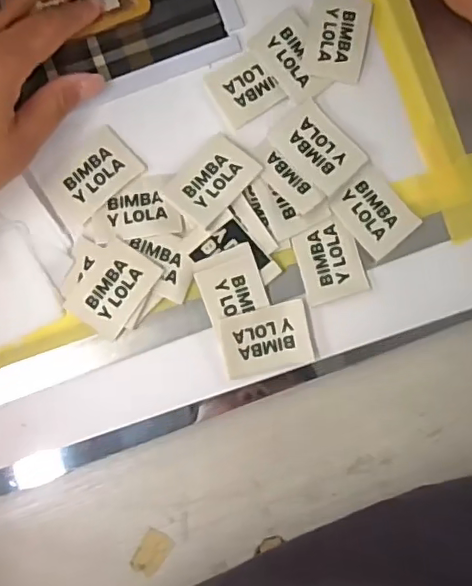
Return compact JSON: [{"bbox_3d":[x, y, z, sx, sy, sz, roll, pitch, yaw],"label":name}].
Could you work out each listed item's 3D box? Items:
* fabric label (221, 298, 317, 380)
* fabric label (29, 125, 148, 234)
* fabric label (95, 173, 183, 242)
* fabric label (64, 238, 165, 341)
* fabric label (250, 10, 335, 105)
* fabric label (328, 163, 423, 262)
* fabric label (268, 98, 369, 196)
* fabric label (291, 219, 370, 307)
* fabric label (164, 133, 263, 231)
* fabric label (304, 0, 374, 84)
[{"bbox_3d":[0.017,0.026,0.309,0.047,0.005,0.034,-13,87,-2],"label":"fabric label"},{"bbox_3d":[-0.083,-0.067,0.314,0.054,0.004,0.041,-41,88,-3],"label":"fabric label"},{"bbox_3d":[-0.056,-0.047,0.312,0.046,0.004,0.034,-8,87,-1],"label":"fabric label"},{"bbox_3d":[-0.067,-0.002,0.308,0.033,0.004,0.048,36,87,2],"label":"fabric label"},{"bbox_3d":[0.034,-0.134,0.319,0.032,0.004,0.049,-37,86,2],"label":"fabric label"},{"bbox_3d":[0.077,-0.045,0.313,0.034,0.004,0.043,-40,83,-4],"label":"fabric label"},{"bbox_3d":[0.046,-0.082,0.314,0.033,0.004,0.049,-42,82,-8],"label":"fabric label"},{"bbox_3d":[0.053,-0.017,0.314,0.033,0.004,0.042,-18,87,-2],"label":"fabric label"},{"bbox_3d":[-0.013,-0.062,0.311,0.034,0.004,0.048,41,81,12],"label":"fabric label"},{"bbox_3d":[0.058,-0.145,0.319,0.033,0.004,0.048,9,87,-1],"label":"fabric label"}]

